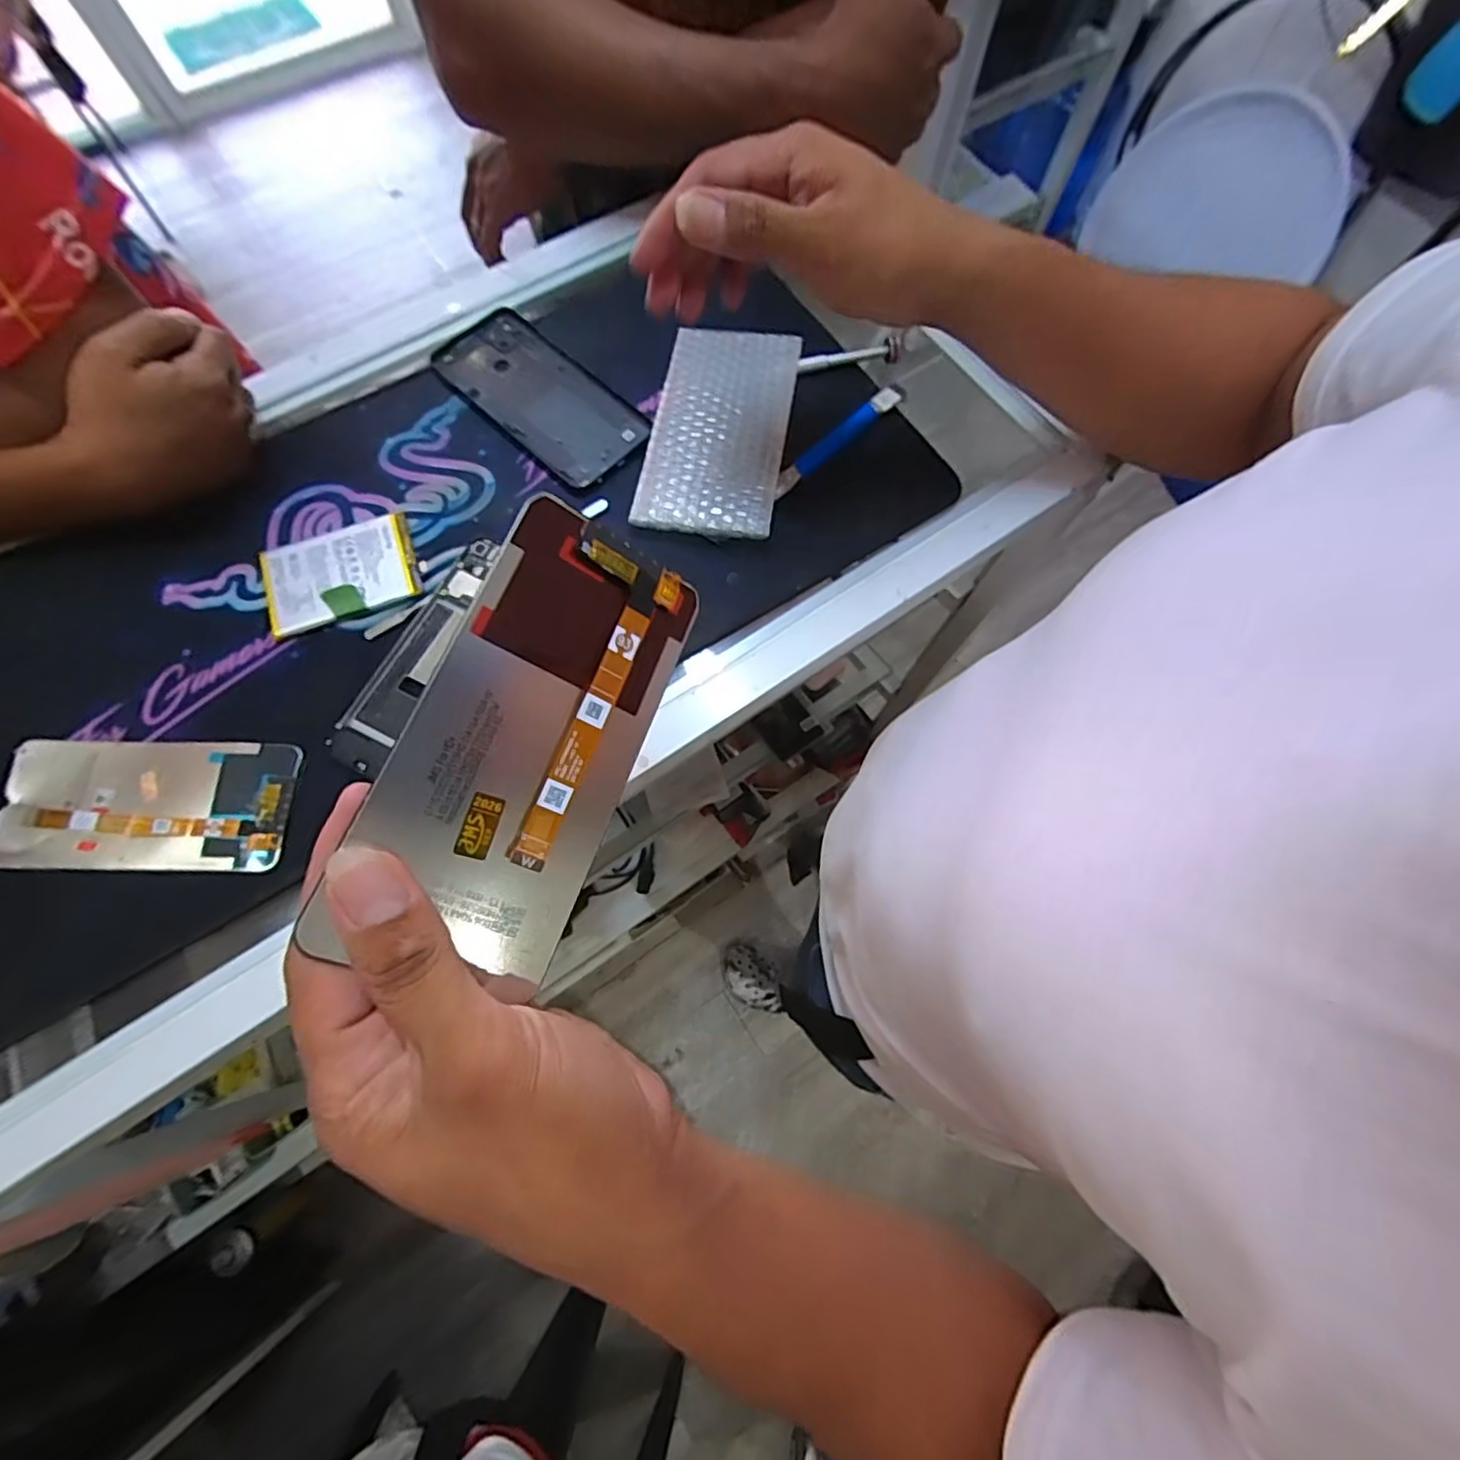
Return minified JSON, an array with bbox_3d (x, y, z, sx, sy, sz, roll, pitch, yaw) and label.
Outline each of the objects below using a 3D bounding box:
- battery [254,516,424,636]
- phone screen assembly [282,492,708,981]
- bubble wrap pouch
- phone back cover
[{"bbox_3d":[-0.243,-0.100,0.382,0.091,0.015,0.063,-20,73,-8],"label":"battery"},{"bbox_3d":[-0.064,0.000,0.203,0.067,0.008,0.148,27,73,-19],"label":"phone screen assembly"},{"bbox_3d":[-0.006,-0.205,0.419,0.088,0.011,0.164,10,71,2],"label":"bubble wrap pouch"},{"bbox_3d":[-0.133,-0.235,0.434,0.161,0.008,0.074,40,75,12],"label":"phone back cover"}]

